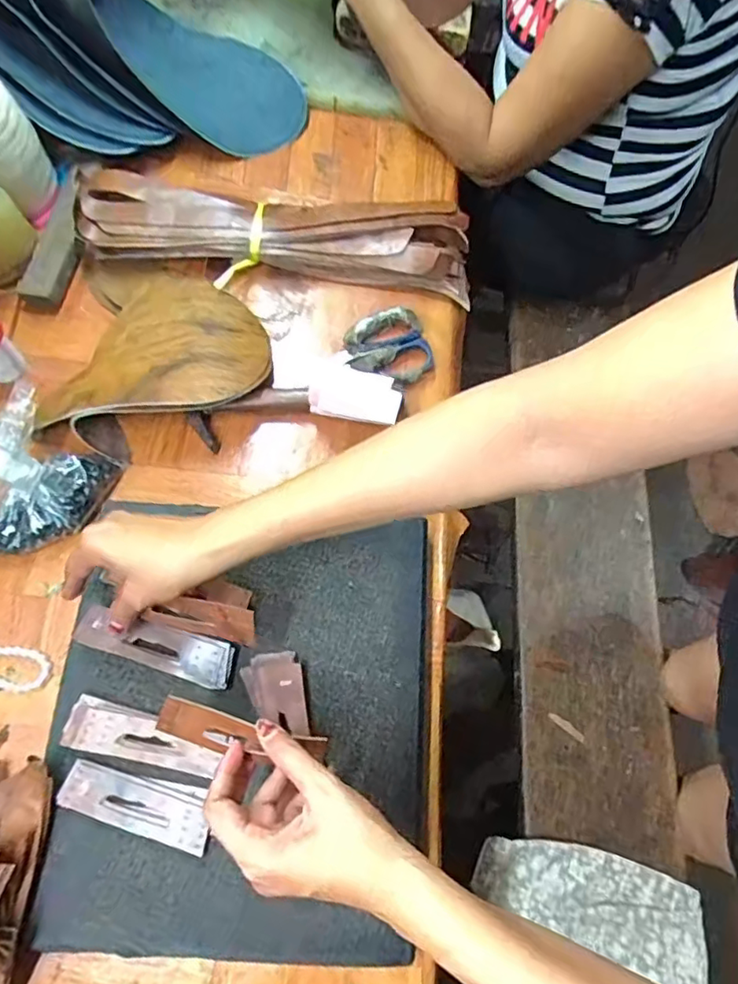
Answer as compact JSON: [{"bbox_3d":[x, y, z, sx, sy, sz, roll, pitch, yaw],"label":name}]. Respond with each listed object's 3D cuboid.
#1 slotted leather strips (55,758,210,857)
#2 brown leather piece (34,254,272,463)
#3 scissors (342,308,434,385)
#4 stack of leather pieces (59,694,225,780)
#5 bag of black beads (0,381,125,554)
[{"bbox_3d":[-0.173,0.233,0.445,0.115,0.007,0.039,15,71,2],"label":"slotted leather strips"},{"bbox_3d":[-0.202,-0.142,0.576,0.207,0.062,0.217,1,71,-2],"label":"brown leather piece"},{"bbox_3d":[0.022,-0.153,0.607,0.089,0.016,0.076,11,71,1],"label":"scissors"},{"bbox_3d":[-0.173,0.188,0.456,0.119,0.011,0.035,14,71,2],"label":"stack of leather pieces"},{"bbox_3d":[-0.298,-0.005,0.517,0.108,0.059,0.132,34,73,9],"label":"bag of black beads"}]

